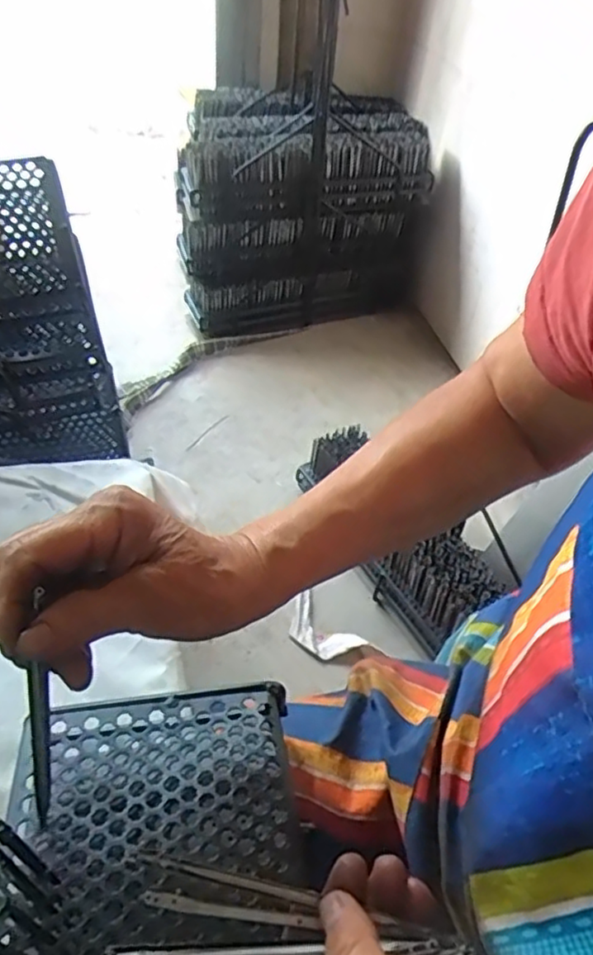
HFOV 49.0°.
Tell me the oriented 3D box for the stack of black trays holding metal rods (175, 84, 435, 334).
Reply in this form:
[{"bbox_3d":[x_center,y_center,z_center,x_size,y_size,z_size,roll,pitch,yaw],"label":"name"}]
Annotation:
[{"bbox_3d":[0.000,-0.736,1.788,0.624,0.443,0.496,-5,44,-10],"label":"stack of black trays holding metal rods"}]

